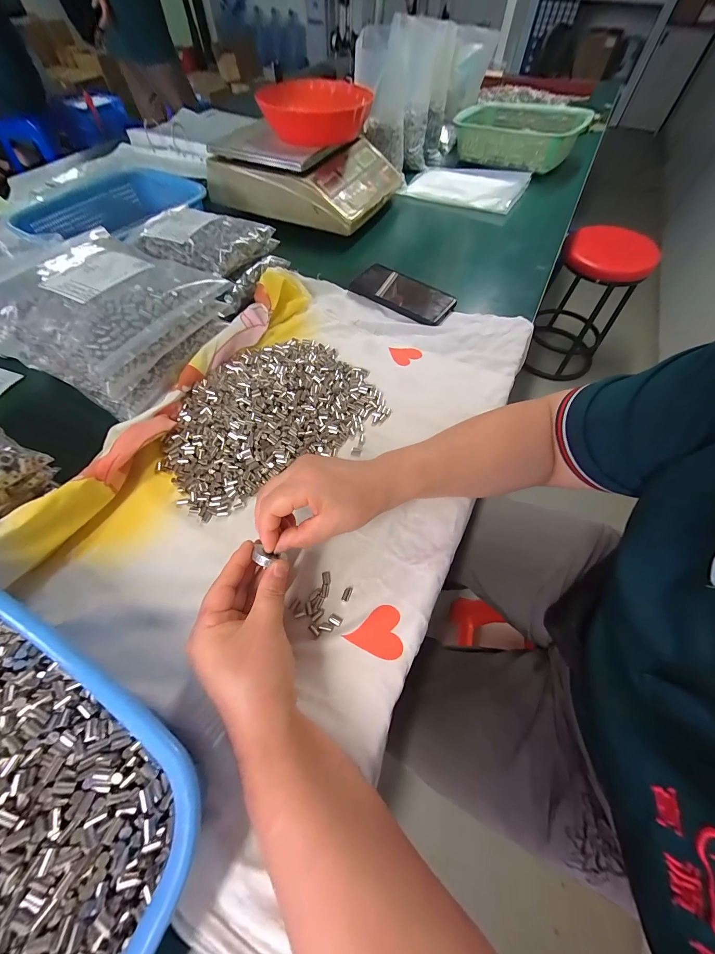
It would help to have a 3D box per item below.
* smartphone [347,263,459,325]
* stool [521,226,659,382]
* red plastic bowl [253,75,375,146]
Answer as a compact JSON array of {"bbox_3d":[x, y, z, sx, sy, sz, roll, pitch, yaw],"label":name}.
[{"bbox_3d":[0.074,-0.296,0.518,0.163,0.015,0.077,36,72,18],"label":"smartphone"},{"bbox_3d":[0.928,-0.703,1.351,0.314,0.507,0.348,38,66,19],"label":"stool"},{"bbox_3d":[-0.070,-0.679,0.614,0.186,0.070,0.142,7,60,3],"label":"red plastic bowl"}]

